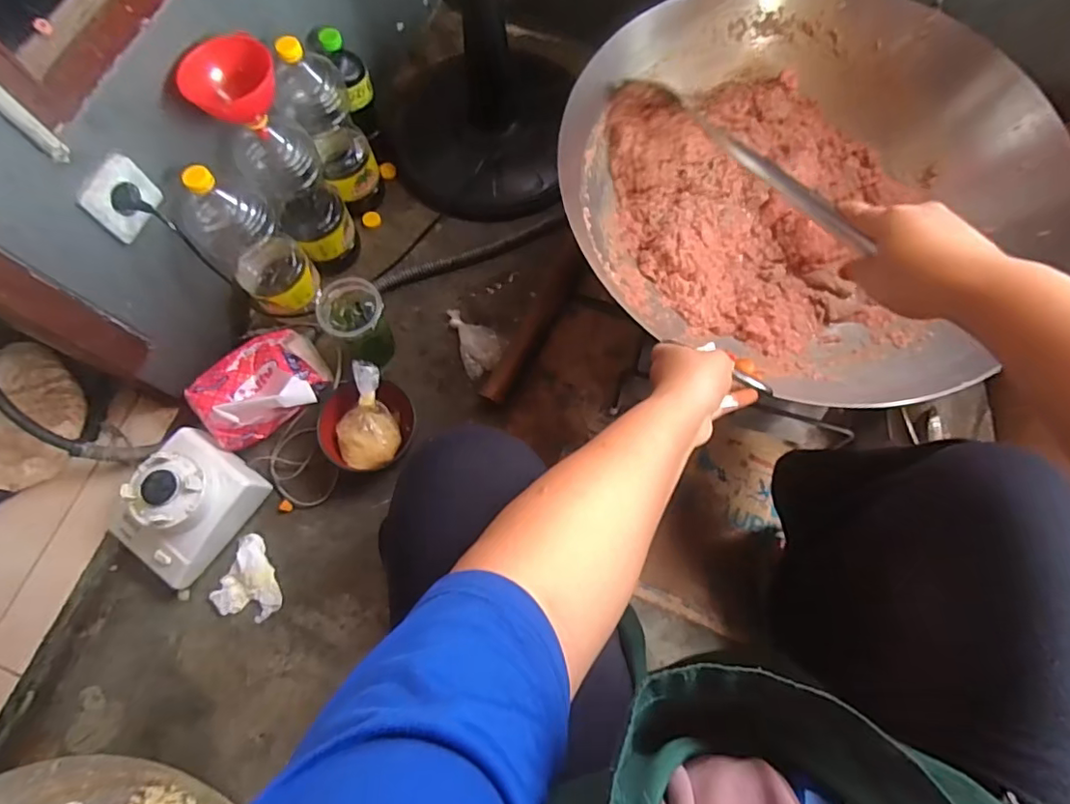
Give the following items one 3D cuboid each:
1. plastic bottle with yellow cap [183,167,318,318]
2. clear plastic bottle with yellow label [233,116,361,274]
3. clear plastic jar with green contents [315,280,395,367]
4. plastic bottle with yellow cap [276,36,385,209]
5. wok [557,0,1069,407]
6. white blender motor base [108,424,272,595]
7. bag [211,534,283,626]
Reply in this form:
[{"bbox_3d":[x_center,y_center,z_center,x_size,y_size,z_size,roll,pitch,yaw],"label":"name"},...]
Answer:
[{"bbox_3d":[-0.409,-0.227,0.800,0.101,0.267,0.099,0,71,1],"label":"plastic bottle with yellow cap"},{"bbox_3d":[-0.350,-0.301,0.863,0.101,0.271,0.083,-32,74,-9],"label":"clear plastic bottle with yellow label"},{"bbox_3d":[-0.261,-0.113,0.858,0.087,0.157,0.085,0,71,1],"label":"clear plastic jar with green contents"},{"bbox_3d":[-0.324,-0.411,0.877,0.102,0.292,0.098,-10,71,-2],"label":"plastic bottle with yellow cap"},{"bbox_3d":[0.340,-0.284,0.720,0.578,0.142,0.505,20,73,8],"label":"wok"},{"bbox_3d":[-0.497,0.146,0.787,0.131,0.124,0.182,31,75,11],"label":"white blender motor base"},{"bbox_3d":[-0.406,0.259,0.811,0.091,0.026,0.108,23,73,9],"label":"bag"}]

